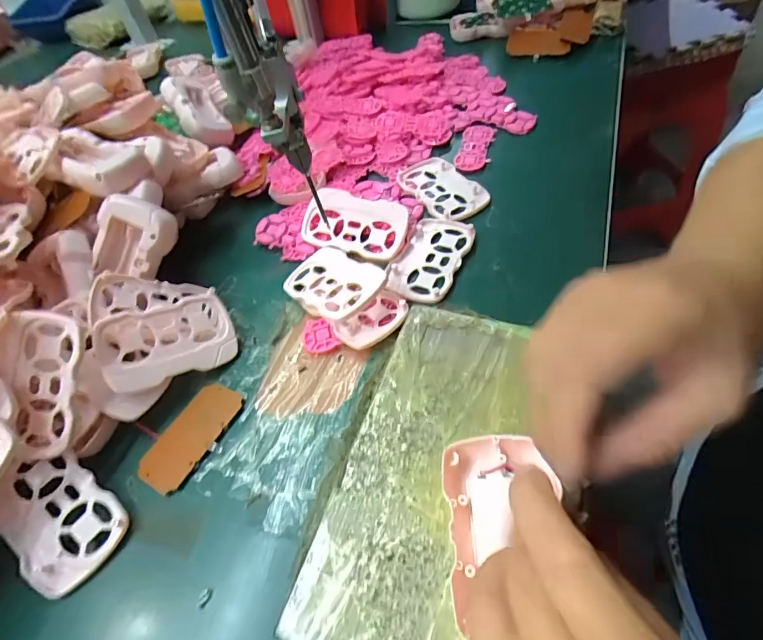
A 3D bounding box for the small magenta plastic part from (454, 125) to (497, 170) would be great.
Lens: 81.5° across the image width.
[{"bbox_3d":[0.095,-0.174,0.448,0.032,0.006,0.073,9,55,16],"label":"small magenta plastic part"}]

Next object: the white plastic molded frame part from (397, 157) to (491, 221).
[{"bbox_3d":[0.055,-0.123,0.409,0.052,0.005,0.088,-32,54,-15],"label":"white plastic molded frame part"}]

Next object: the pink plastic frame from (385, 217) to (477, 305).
[{"bbox_3d":[0.040,-0.053,0.364,0.053,0.012,0.089,17,57,21],"label":"pink plastic frame"}]

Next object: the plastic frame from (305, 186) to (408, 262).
[{"bbox_3d":[-0.022,-0.081,0.379,0.086,0.012,0.053,15,79,10],"label":"plastic frame"}]

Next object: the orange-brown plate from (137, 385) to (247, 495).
[{"bbox_3d":[-0.128,0.075,0.295,0.038,0.004,0.074,19,58,22],"label":"orange-brown plate"}]

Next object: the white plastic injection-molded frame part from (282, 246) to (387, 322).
[{"bbox_3d":[-0.037,-0.028,0.344,0.056,0.009,0.086,-45,46,-16],"label":"white plastic injection-molded frame part"}]

